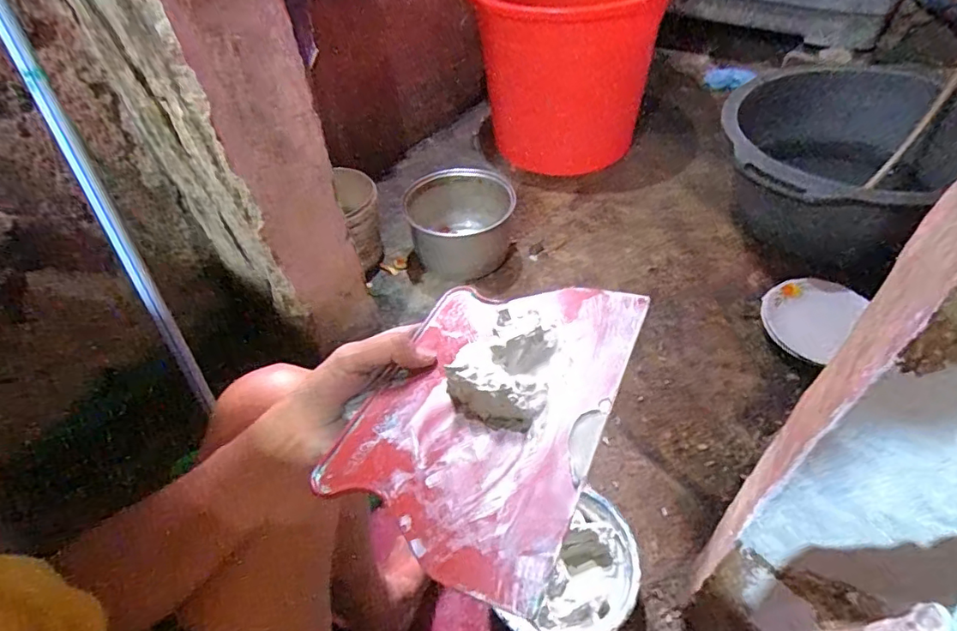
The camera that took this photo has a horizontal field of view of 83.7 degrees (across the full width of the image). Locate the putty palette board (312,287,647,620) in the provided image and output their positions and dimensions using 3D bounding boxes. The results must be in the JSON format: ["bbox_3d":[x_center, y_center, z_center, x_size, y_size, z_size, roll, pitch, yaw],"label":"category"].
[{"bbox_3d":[0.003,0.041,0.308,0.137,0.024,0.203,8,44,27],"label":"putty palette board"}]

